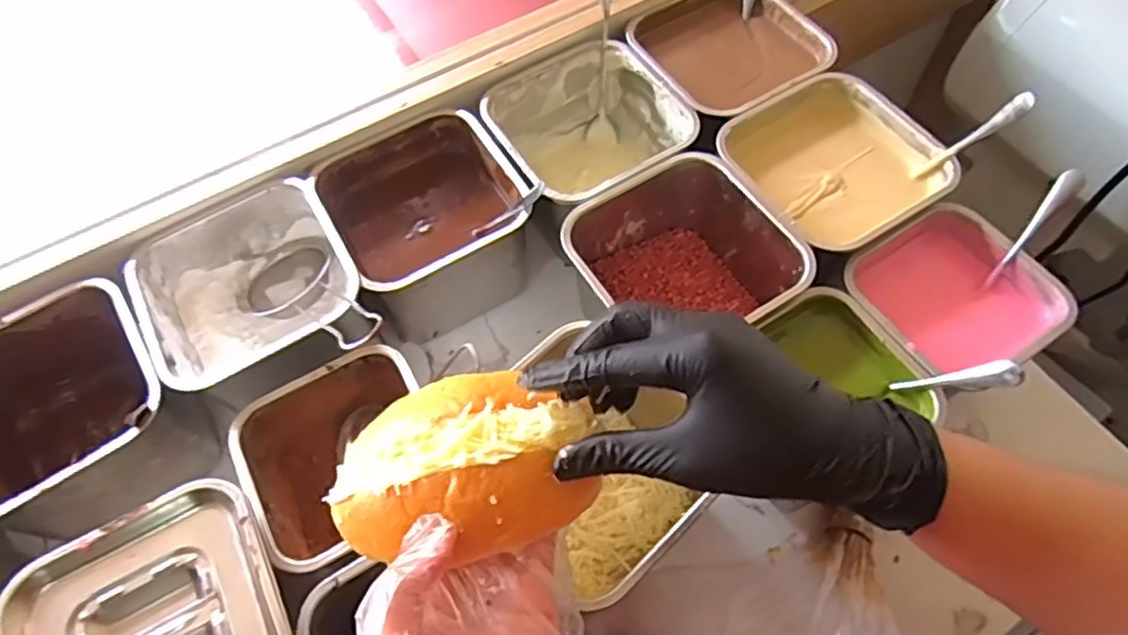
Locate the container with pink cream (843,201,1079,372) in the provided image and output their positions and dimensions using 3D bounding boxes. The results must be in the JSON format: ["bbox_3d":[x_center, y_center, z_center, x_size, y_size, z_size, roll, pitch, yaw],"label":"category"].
[{"bbox_3d":[0.266,-0.007,0.475,0.118,0.065,0.117,-27,61,-14],"label":"container with pink cream"}]

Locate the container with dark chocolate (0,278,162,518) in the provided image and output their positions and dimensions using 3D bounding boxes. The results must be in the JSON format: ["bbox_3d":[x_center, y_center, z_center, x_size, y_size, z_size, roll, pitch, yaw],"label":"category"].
[{"bbox_3d":[-0.342,0.067,0.462,0.144,0.091,0.148,-31,62,-16],"label":"container with dark chocolate"}]

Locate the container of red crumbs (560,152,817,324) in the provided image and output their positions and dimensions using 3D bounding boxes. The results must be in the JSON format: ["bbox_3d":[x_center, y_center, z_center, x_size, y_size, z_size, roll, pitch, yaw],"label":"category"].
[{"bbox_3d":[0.079,-0.034,0.491,0.143,0.094,0.139,-27,61,-13],"label":"container of red crumbs"}]

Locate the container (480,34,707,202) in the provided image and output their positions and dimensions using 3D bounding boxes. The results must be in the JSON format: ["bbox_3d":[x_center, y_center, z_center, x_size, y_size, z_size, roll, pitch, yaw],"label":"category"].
[{"bbox_3d":[0.021,-0.137,0.558,0.139,0.094,0.138,-30,62,-15],"label":"container"}]

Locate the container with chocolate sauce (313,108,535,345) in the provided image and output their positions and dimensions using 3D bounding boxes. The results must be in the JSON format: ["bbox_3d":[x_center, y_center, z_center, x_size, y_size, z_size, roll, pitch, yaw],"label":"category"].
[{"bbox_3d":[-0.104,-0.071,0.533,0.135,0.098,0.133,-29,62,-14],"label":"container with chocolate sauce"}]

